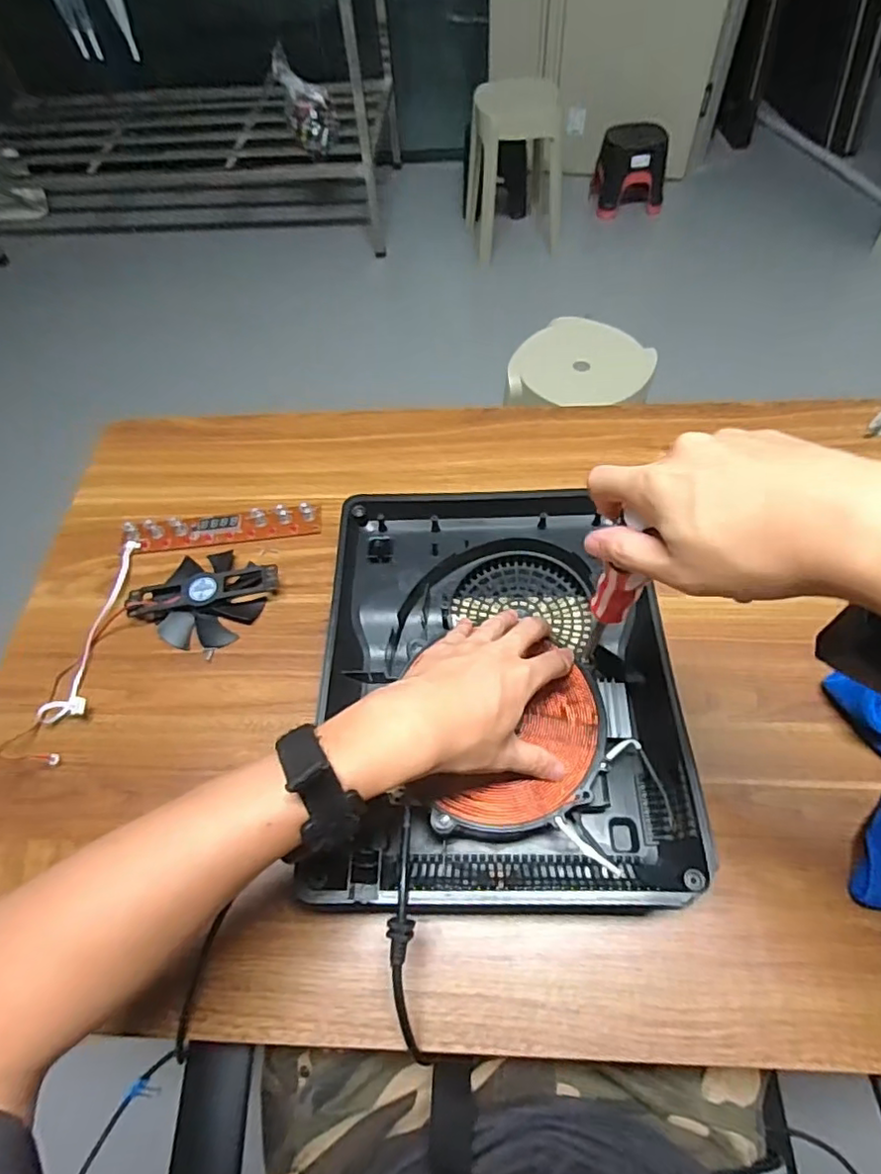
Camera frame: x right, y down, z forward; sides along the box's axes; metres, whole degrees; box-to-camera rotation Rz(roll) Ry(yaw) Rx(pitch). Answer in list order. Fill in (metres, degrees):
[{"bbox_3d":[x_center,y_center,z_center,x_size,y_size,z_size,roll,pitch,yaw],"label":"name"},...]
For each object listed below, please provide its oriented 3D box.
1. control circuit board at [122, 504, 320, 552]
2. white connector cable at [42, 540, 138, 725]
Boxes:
[{"bbox_3d":[-0.231,-0.062,0.621,0.205,0.014,0.035,-7,57,0],"label":"control circuit board"},{"bbox_3d":[-0.327,0.033,0.568,0.038,0.021,0.192,-1,57,4],"label":"white connector cable"}]

